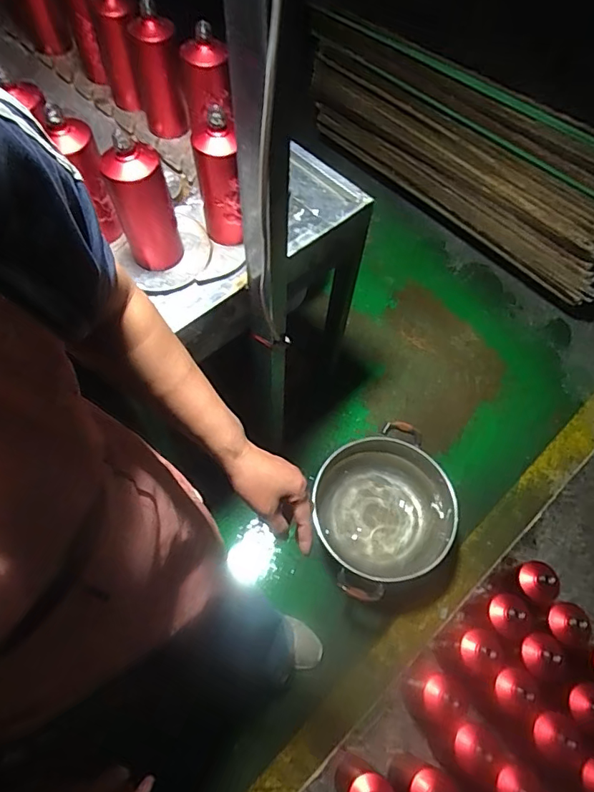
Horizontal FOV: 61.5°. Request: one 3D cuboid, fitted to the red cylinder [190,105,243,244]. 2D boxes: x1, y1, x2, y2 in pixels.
[{"bbox_3d":[-0.118,-0.320,0.762,0.059,0.210,0.049,-10,62,-8],"label":"red cylinder"}]

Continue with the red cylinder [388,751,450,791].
[{"bbox_3d":[0.225,0.719,0.922,0.084,0.172,0.082,34,65,16],"label":"red cylinder"}]

